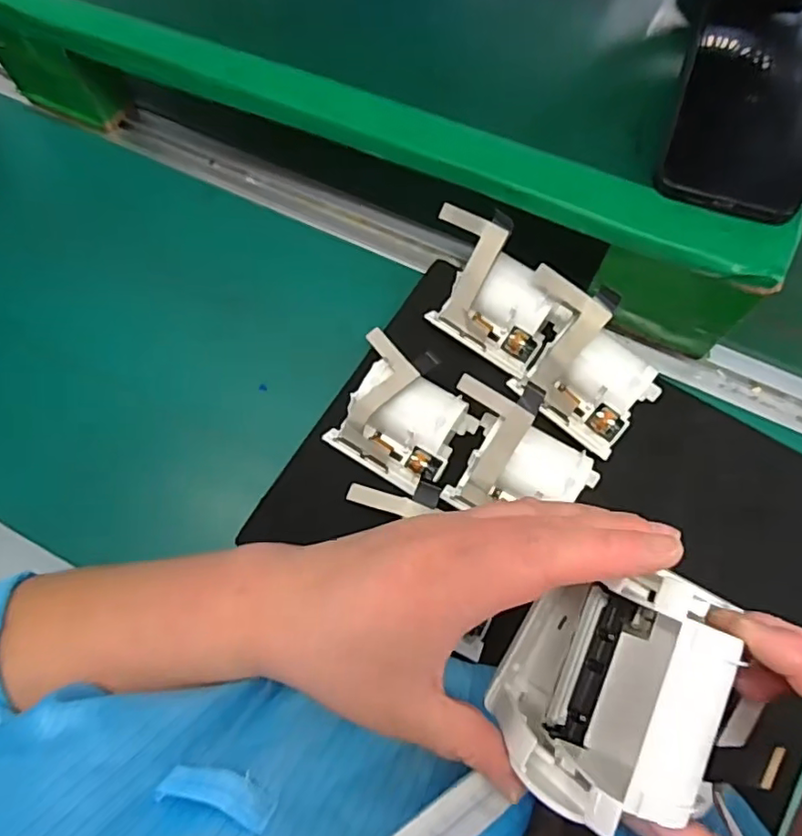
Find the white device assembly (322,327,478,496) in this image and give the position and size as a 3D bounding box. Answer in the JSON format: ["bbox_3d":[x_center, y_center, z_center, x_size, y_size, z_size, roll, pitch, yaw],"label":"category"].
[{"bbox_3d":[-0.002,-0.002,0.373,0.081,0.035,0.072,32,76,12],"label":"white device assembly"}]

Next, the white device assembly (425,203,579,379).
[{"bbox_3d":[0.057,-0.085,0.395,0.104,0.061,0.066,31,76,12],"label":"white device assembly"}]

